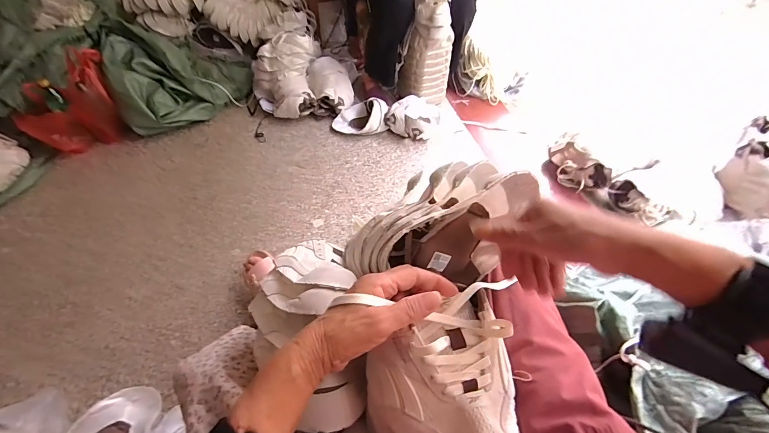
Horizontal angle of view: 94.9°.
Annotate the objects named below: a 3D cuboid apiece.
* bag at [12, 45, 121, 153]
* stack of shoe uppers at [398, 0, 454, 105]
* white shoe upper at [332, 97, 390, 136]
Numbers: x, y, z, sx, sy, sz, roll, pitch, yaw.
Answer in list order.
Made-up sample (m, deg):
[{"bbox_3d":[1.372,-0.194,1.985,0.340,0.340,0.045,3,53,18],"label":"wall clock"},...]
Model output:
[{"bbox_3d":[-1.187,-0.417,1.343,0.331,0.263,0.218,-29,54,-21],"label":"bag"},{"bbox_3d":[0.158,-0.664,1.371,0.205,0.431,0.158,7,50,8],"label":"stack of shoe uppers"},{"bbox_3d":[-0.097,-0.399,1.401,0.223,0.101,0.154,-1,49,1],"label":"white shoe upper"}]

